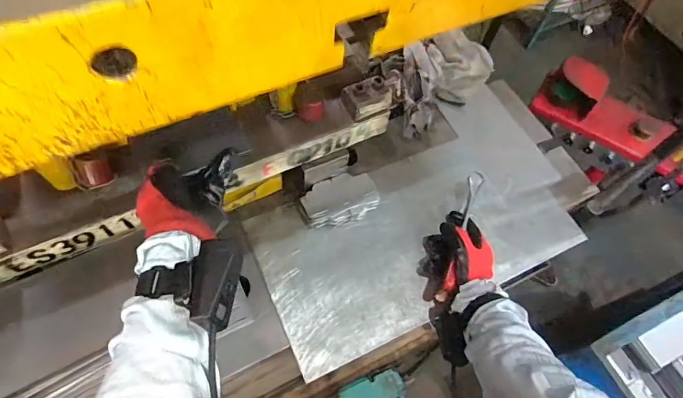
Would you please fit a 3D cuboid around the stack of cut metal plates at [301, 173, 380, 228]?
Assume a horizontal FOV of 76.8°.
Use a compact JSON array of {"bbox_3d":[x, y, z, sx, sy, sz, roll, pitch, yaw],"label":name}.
[{"bbox_3d":[0.000,0.002,0.682,0.117,0.039,0.071,-18,64,-13],"label":"stack of cut metal plates"}]

